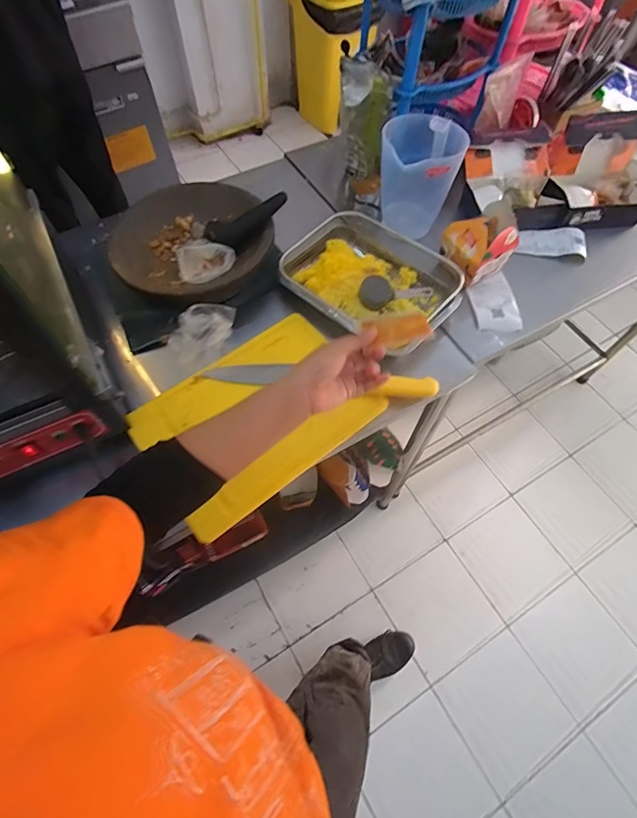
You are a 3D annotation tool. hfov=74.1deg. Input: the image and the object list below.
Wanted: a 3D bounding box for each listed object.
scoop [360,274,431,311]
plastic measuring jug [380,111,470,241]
[{"bbox_3d":[0.139,-0.206,0.748,0.131,0.038,0.049,4,62,1],"label":"scoop"},{"bbox_3d":[0.189,-0.446,0.825,0.147,0.173,0.165,18,62,8],"label":"plastic measuring jug"}]

